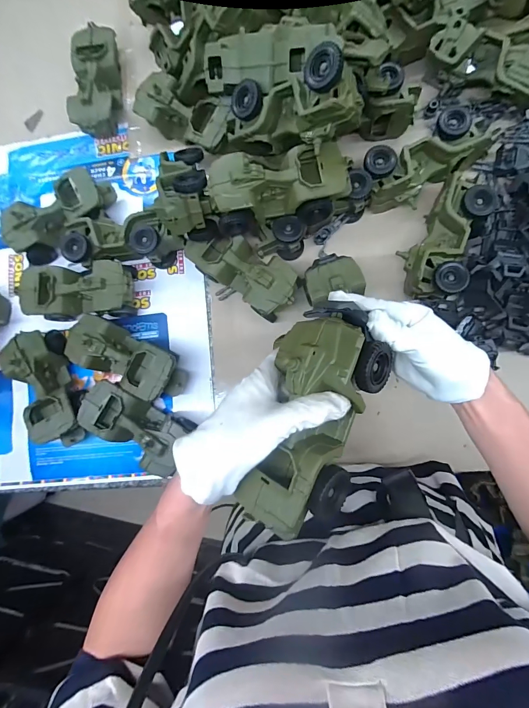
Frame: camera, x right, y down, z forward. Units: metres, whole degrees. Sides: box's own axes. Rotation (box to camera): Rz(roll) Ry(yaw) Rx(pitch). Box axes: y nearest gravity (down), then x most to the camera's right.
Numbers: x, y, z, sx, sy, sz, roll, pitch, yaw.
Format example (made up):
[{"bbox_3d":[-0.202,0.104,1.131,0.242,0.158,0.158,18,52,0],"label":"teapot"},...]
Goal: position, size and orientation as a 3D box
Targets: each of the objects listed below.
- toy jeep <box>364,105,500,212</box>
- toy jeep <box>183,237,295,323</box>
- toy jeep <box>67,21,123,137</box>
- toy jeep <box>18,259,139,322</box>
[{"bbox_3d":[0.234,-0.278,0.522,0.176,0.071,0.087,-28,82,4],"label":"toy jeep"},{"bbox_3d":[-0.032,-0.125,0.545,0.176,0.079,0.091,34,90,9],"label":"toy jeep"},{"bbox_3d":[-0.297,-0.472,0.621,0.080,0.065,0.181,2,85,8],"label":"toy jeep"},{"bbox_3d":[-0.297,-0.101,0.577,0.177,0.078,0.086,-2,85,7],"label":"toy jeep"}]

